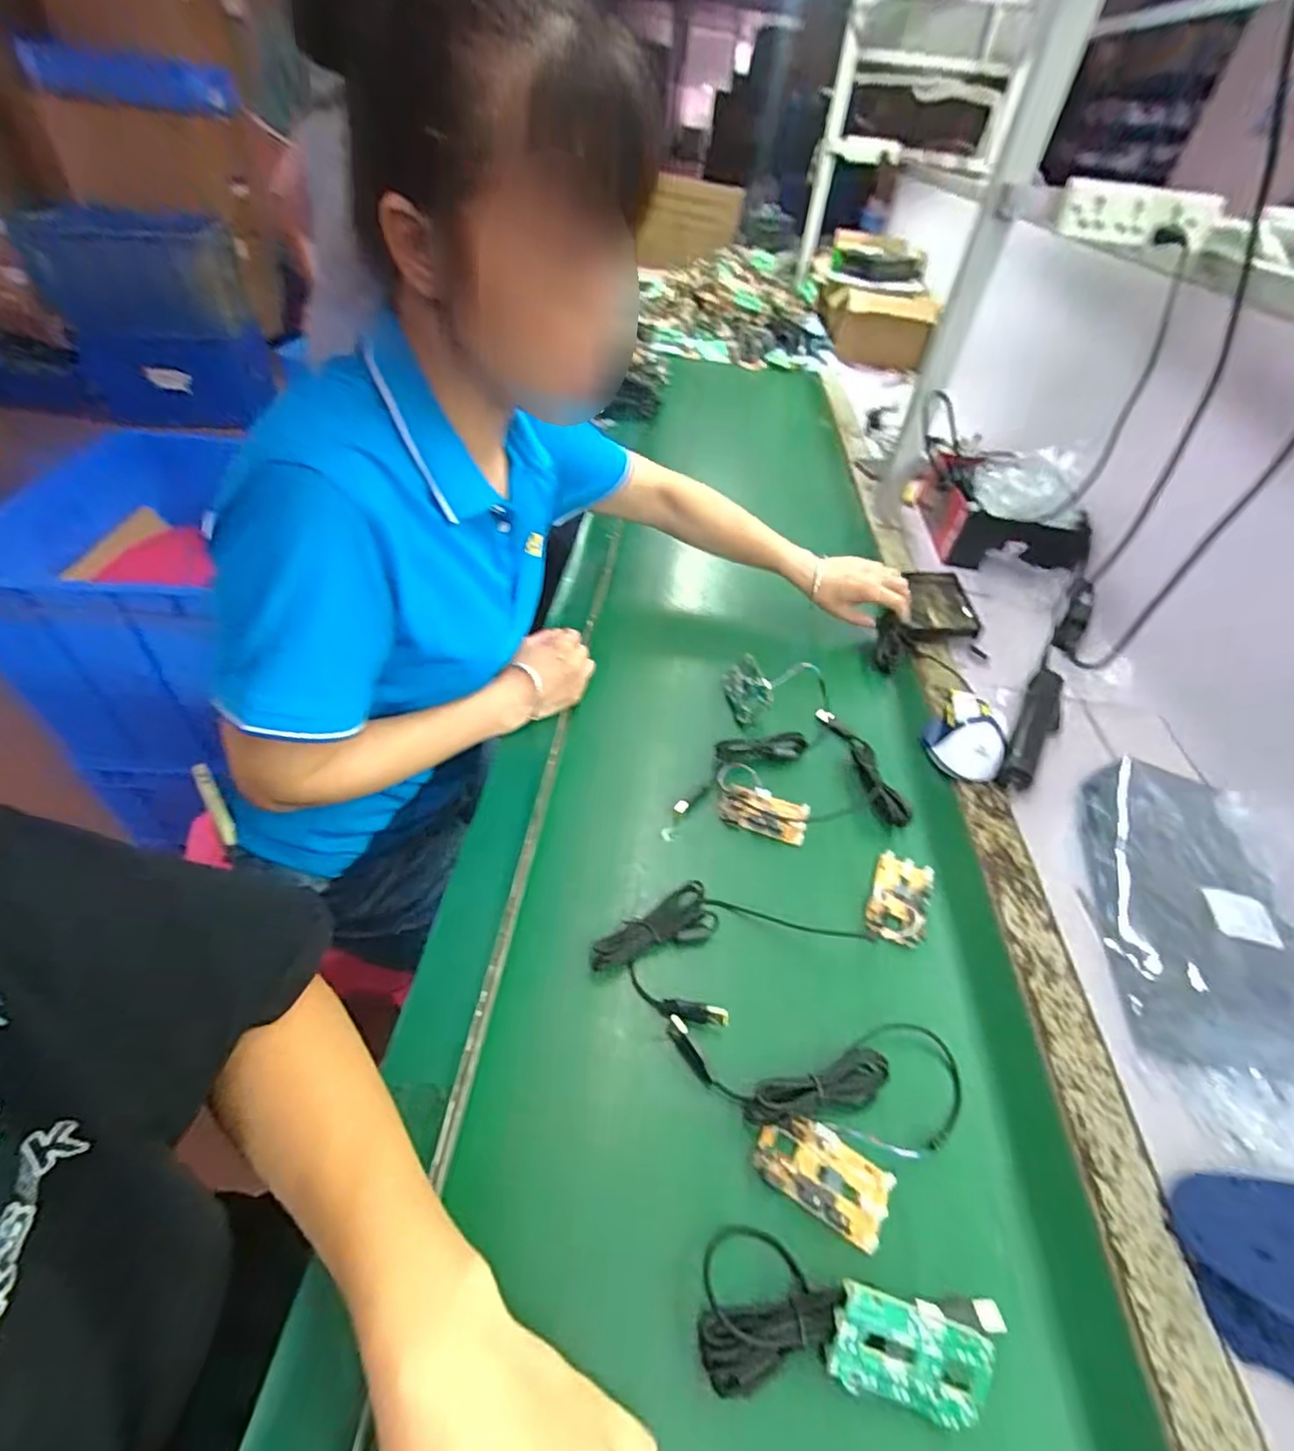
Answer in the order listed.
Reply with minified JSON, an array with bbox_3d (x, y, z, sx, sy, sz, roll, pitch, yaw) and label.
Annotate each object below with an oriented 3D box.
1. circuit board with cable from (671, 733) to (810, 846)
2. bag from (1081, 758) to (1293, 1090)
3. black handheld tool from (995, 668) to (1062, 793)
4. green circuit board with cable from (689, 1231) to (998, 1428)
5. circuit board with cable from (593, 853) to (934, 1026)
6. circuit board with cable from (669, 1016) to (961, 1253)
[{"bbox_3d":[0.097,0.051,0.600,0.113,0.018,0.116,12,47,5],"label":"circuit board with cable"},{"bbox_3d":[0.475,0.152,0.528,0.171,0.031,0.274,14,47,6],"label":"bag"},{"bbox_3d":[0.423,0.001,0.676,0.040,0.029,0.193,30,51,20],"label":"black handheld tool"},{"bbox_3d":[0.104,0.314,0.325,0.144,0.037,0.064,10,47,3],"label":"green circuit board with cable"},{"bbox_3d":[0.107,0.154,0.494,0.293,0.020,0.103,-14,50,-18],"label":"circuit board with cable"},{"bbox_3d":[0.117,0.253,0.399,0.194,0.021,0.116,3,47,-4],"label":"circuit board with cable"}]

